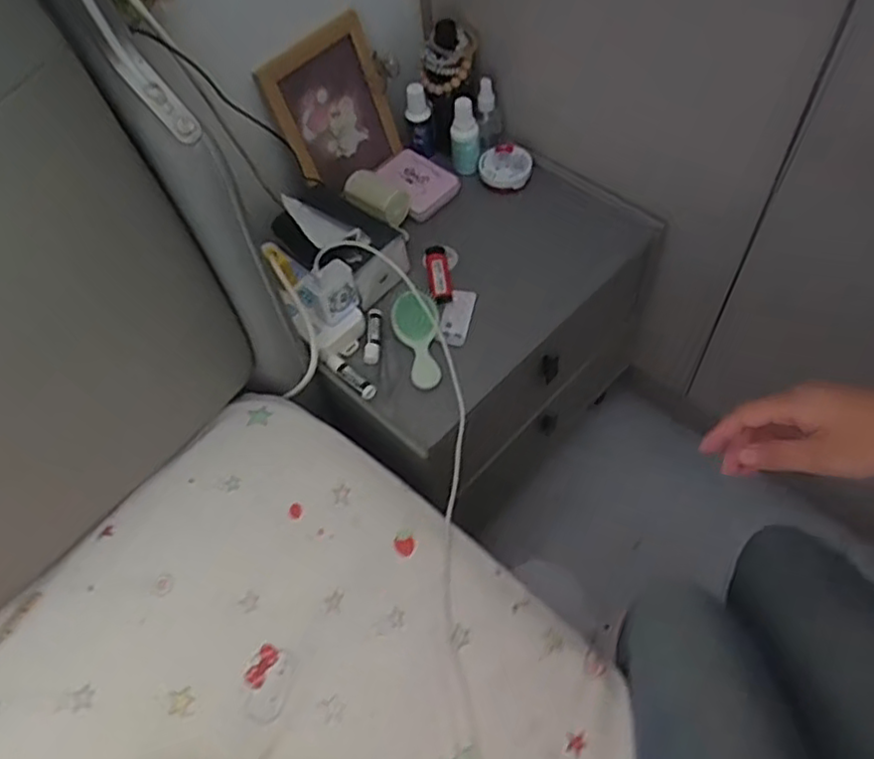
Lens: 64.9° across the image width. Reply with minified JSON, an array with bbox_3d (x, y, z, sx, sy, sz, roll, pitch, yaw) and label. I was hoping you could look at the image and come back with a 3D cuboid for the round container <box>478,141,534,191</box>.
[{"bbox_3d":[0.093,-0.290,0.925,0.070,0.022,0.079,4,59,6],"label":"round container"}]

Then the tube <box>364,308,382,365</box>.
[{"bbox_3d":[-0.074,-0.051,0.805,0.018,0.015,0.067,3,59,6],"label":"tube"}]

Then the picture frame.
[{"bbox_3d":[-0.127,-0.336,0.860,0.157,0.180,0.017,-40,49,-20],"label":"picture frame"}]

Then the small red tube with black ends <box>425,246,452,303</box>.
[{"bbox_3d":[0.001,-0.131,0.848,0.025,0.016,0.080,-8,58,-1],"label":"small red tube with black ends"}]

